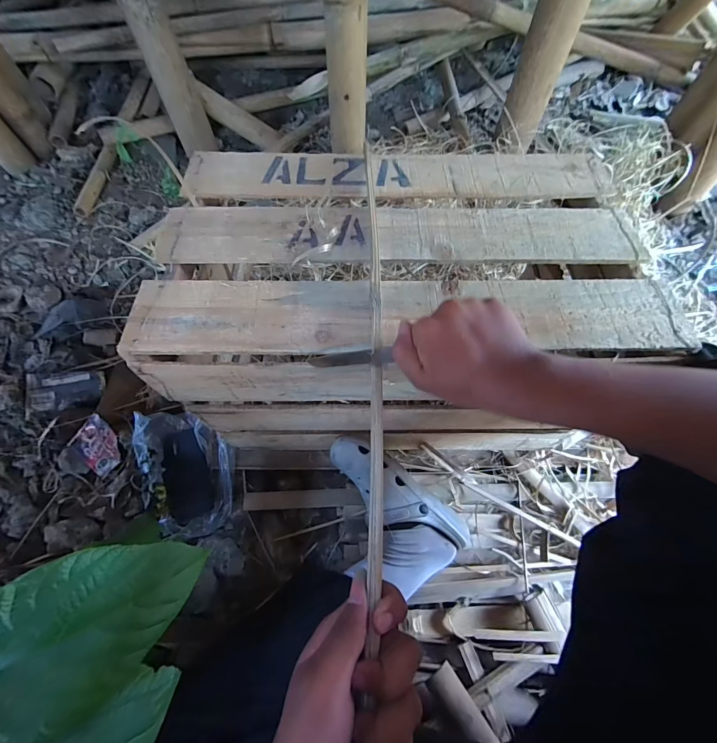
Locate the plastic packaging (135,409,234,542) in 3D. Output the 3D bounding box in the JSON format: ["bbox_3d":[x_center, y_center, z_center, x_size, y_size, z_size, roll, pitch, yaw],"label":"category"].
[{"bbox_3d":[-0.318,0.174,0.631,0.162,0.075,0.235,-23,66,-12],"label":"plastic packaging"}]

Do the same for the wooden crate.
[{"bbox_3d":[0.041,-0.082,0.561,0.574,0.356,0.355,-2,63,-3],"label":"wooden crate"}]

